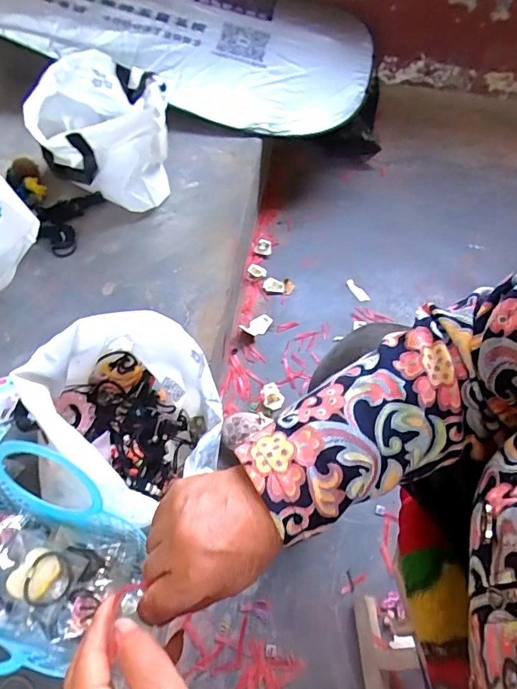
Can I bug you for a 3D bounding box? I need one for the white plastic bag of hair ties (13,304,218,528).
[{"bbox_3d":[-0.172,0.099,0.583,0.242,0.173,0.225,24,57,13],"label":"white plastic bag of hair ties"}]

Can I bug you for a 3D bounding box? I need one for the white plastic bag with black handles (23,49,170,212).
[{"bbox_3d":[-0.328,-0.439,0.932,0.244,0.212,0.276,-17,58,-16],"label":"white plastic bag with black handles"}]

